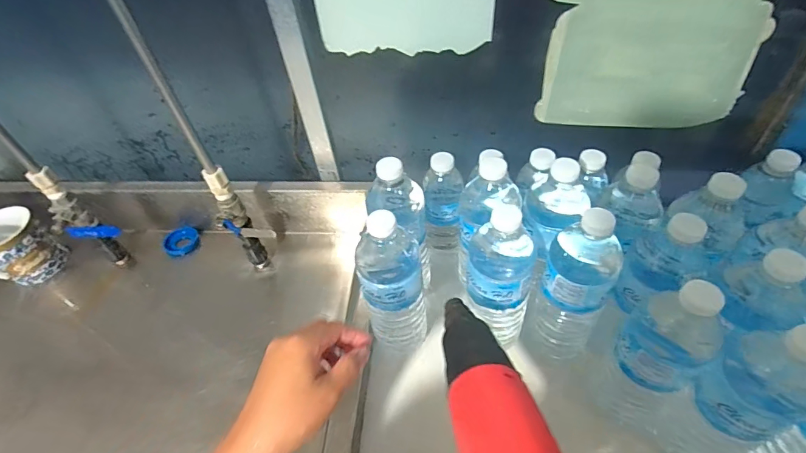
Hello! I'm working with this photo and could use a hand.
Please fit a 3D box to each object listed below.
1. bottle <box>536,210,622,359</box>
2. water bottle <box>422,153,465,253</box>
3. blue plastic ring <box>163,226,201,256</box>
[{"bbox_3d":[0.204,0.079,0.511,0.083,0.230,0.059,17,53,20],"label":"bottle"},{"bbox_3d":[0.062,-0.034,0.639,0.058,0.167,0.058,-1,49,6],"label":"water bottle"},{"bbox_3d":[-0.380,0.025,0.738,0.057,0.022,0.057,-5,69,14],"label":"blue plastic ring"}]

